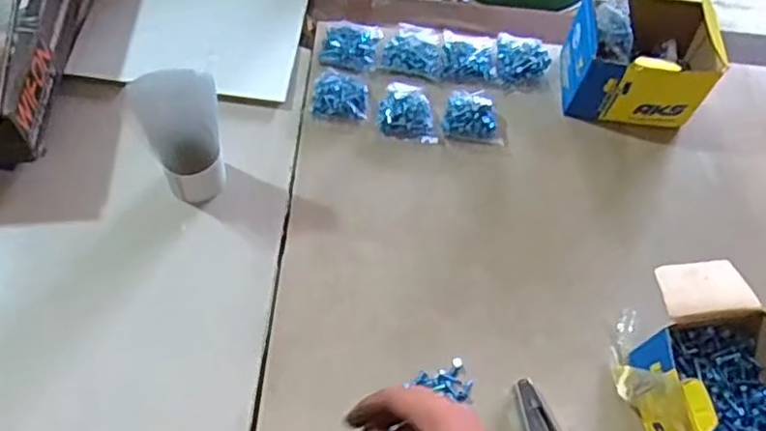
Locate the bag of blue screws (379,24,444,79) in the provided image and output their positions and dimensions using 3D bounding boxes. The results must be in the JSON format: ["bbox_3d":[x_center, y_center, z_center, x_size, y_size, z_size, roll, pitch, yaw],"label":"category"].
[{"bbox_3d":[0.037,-0.198,0.820,0.069,0.023,0.070,12,63,2],"label":"bag of blue screws"}]

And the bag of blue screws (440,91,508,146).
[{"bbox_3d":[0.105,-0.110,0.776,0.071,0.025,0.061,11,63,1],"label":"bag of blue screws"}]

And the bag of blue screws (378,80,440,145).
[{"bbox_3d":[0.029,-0.115,0.775,0.066,0.024,0.068,7,63,-1],"label":"bag of blue screws"}]

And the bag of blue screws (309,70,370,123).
[{"bbox_3d":[-0.050,-0.136,0.785,0.065,0.013,0.069,0,63,-4],"label":"bag of blue screws"}]

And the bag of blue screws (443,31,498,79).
[{"bbox_3d":[0.102,-0.193,0.822,0.059,0.021,0.071,1,63,-4],"label":"bag of blue screws"}]

